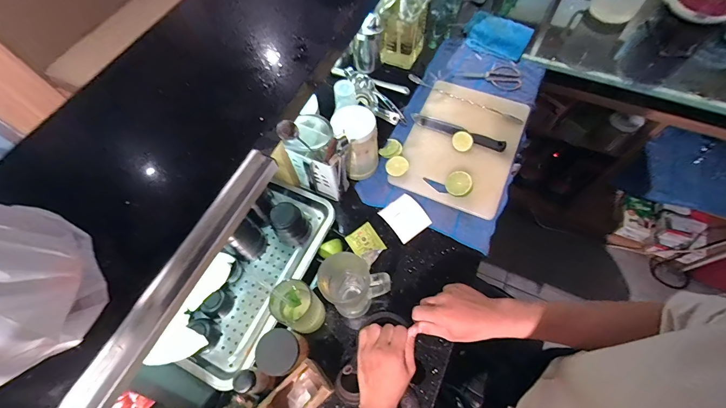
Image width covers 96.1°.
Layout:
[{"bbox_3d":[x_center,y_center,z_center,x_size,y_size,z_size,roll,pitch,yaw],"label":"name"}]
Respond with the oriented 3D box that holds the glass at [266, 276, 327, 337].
[{"bbox_3d":[-0.112,0.181,0.571,0.074,0.108,0.070,30,69,16],"label":"glass"}]

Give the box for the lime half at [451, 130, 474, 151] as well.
[{"bbox_3d":[0.239,-0.152,0.782,0.048,0.028,0.047,-1,64,2],"label":"lime half"}]

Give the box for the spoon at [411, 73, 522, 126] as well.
[{"bbox_3d":[0.261,-0.275,0.857,0.318,0.018,0.020,31,69,17],"label":"spoon"}]

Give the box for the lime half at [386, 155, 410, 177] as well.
[{"bbox_3d":[0.078,-0.087,0.757,0.051,0.018,0.049,-1,64,2],"label":"lime half"}]

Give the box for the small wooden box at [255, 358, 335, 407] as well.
[{"bbox_3d":[-0.109,0.322,0.537,0.103,0.085,0.069,-39,68,-15],"label":"small wooden box"}]

